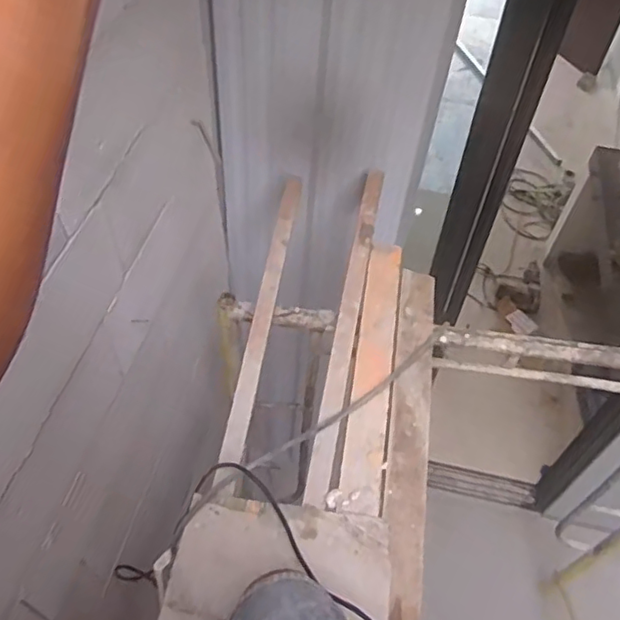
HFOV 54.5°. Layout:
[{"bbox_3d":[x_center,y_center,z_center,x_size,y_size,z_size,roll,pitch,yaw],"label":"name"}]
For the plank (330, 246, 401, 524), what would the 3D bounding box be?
[{"bbox_3d":[0.120,0.094,1.124,0.078,0.032,0.575,9,52,4],"label":"plank"}]

